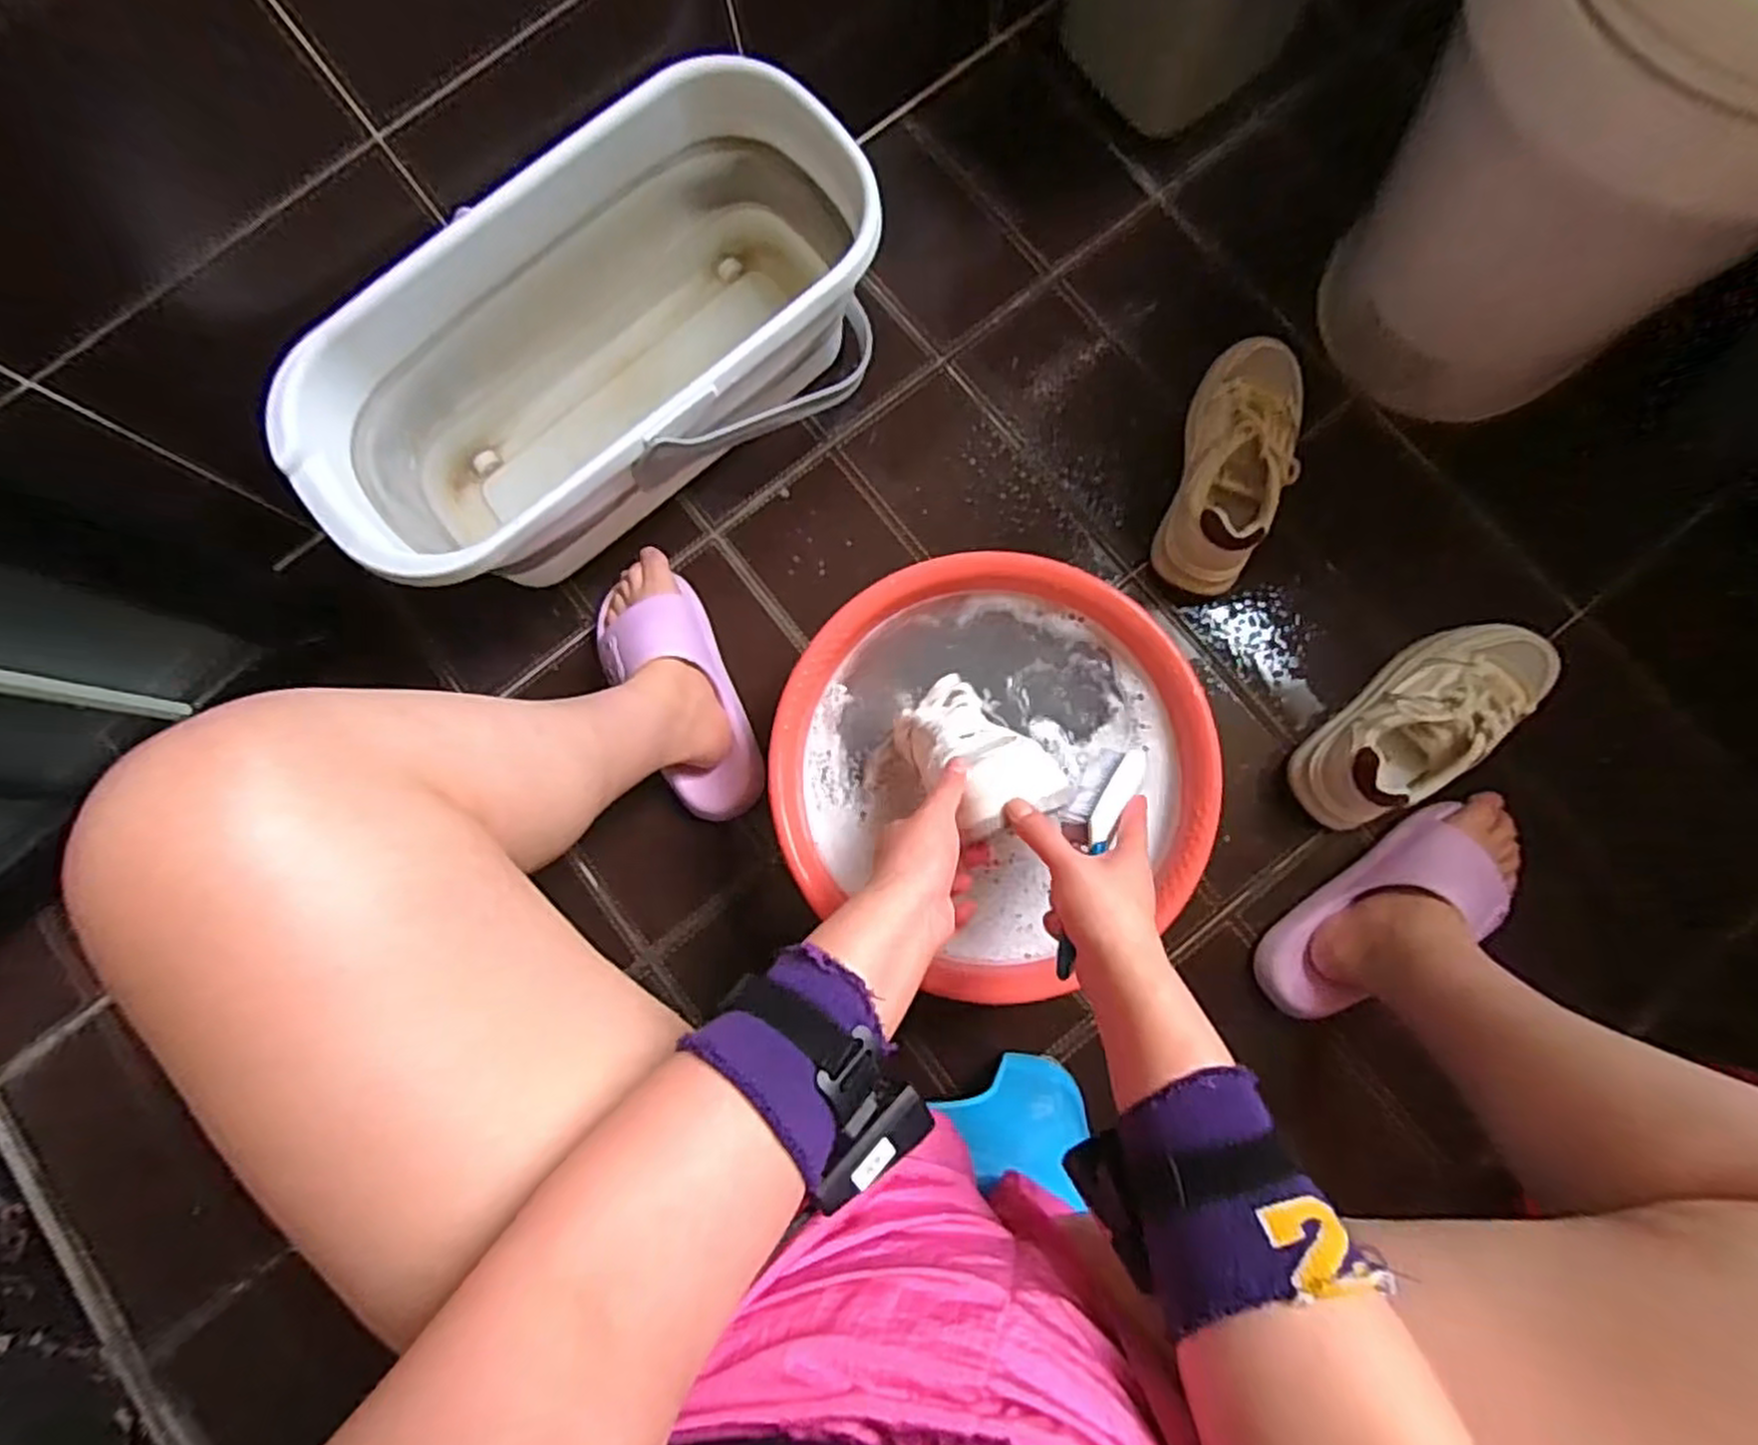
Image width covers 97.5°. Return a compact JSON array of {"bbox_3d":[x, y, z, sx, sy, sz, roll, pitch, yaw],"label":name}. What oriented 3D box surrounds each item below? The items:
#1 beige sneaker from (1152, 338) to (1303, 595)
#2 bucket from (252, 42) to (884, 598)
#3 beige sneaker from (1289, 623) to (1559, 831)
[{"bbox_3d":[0.331,-0.246,0.719,0.092,0.100,0.243,19,83,6],"label":"beige sneaker"},{"bbox_3d":[-0.243,-0.317,0.704,0.494,0.207,0.262,-43,82,-4],"label":"bucket"},{"bbox_3d":[0.483,-0.005,0.676,0.246,0.087,0.090,-38,81,-3],"label":"beige sneaker"}]

